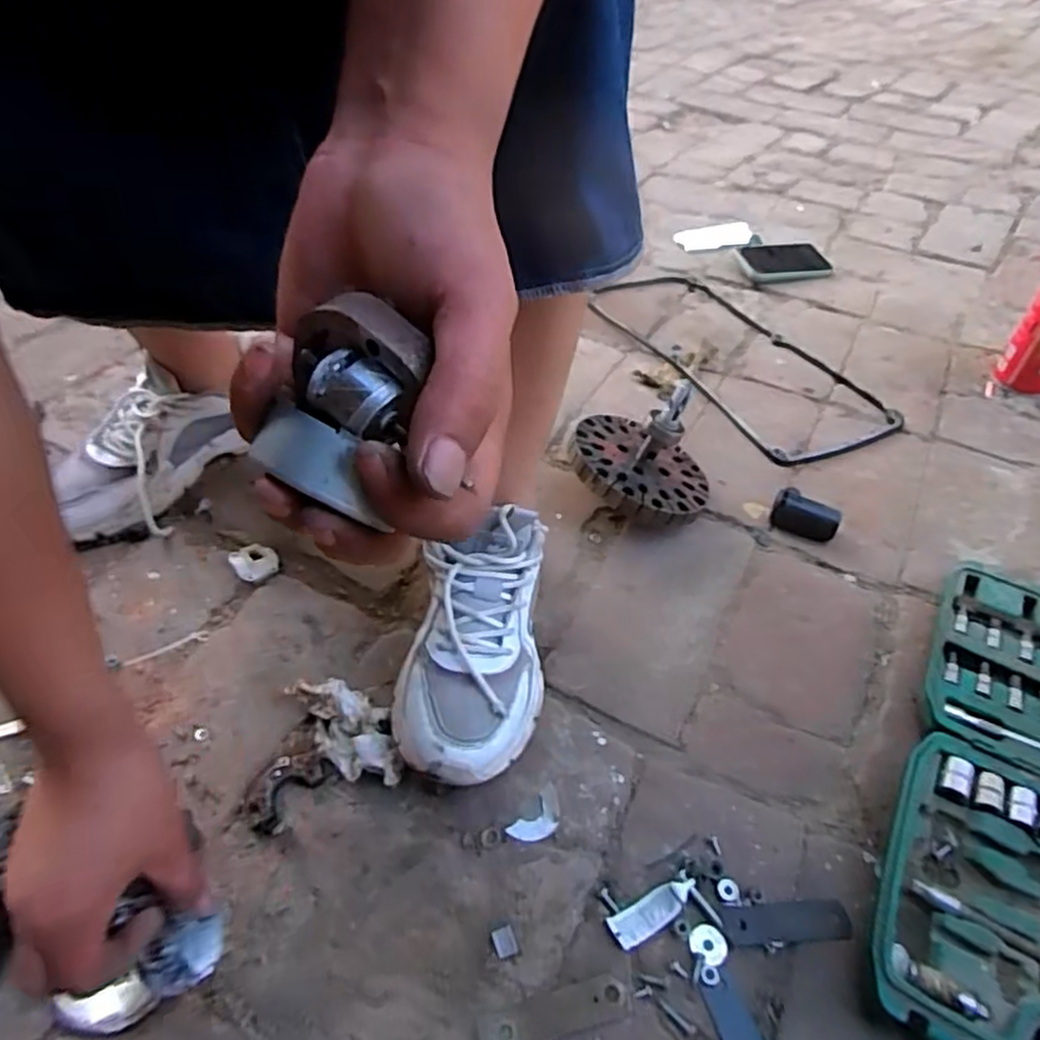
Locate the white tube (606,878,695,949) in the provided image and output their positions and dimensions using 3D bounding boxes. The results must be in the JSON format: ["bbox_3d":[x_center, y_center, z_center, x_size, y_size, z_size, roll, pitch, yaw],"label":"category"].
[{"bbox_3d":[0.083,0.242,0.445,0.058,0.007,0.020,-18,49,-19],"label":"white tube"}]

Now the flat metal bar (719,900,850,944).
[{"bbox_3d":[0.163,0.247,0.443,0.078,0.004,0.022,-1,46,-4],"label":"flat metal bar"}]

